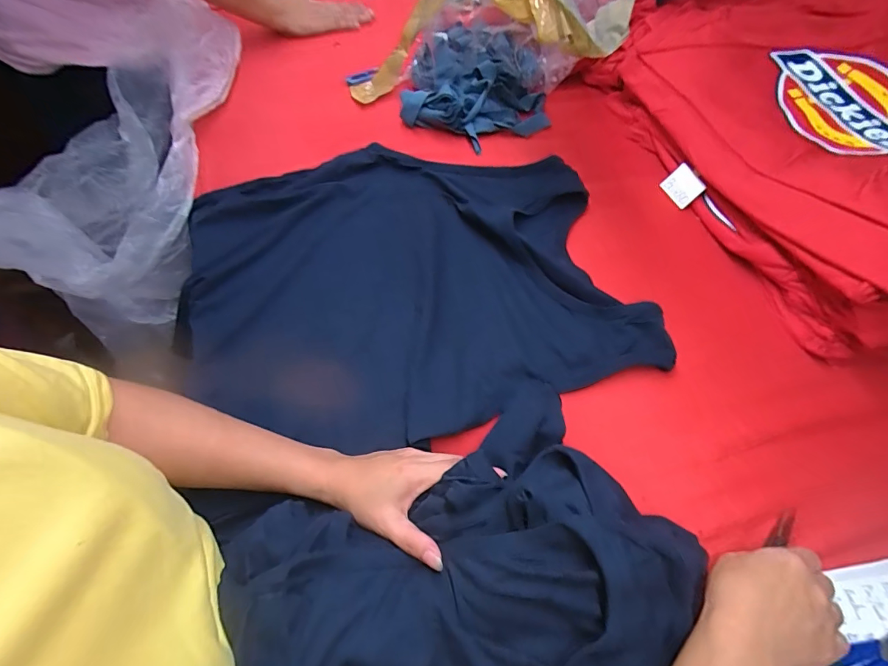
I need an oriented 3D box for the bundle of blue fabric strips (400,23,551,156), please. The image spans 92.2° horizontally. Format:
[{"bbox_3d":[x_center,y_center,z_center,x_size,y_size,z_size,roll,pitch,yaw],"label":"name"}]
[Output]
[{"bbox_3d":[0.056,-0.398,0.675,0.234,0.075,0.188,12,60,1],"label":"bundle of blue fabric strips"}]

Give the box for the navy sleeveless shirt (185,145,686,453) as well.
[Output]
[{"bbox_3d":[-0.051,-0.077,0.538,0.518,0.032,0.416,-15,64,-8],"label":"navy sleeveless shirt"}]

